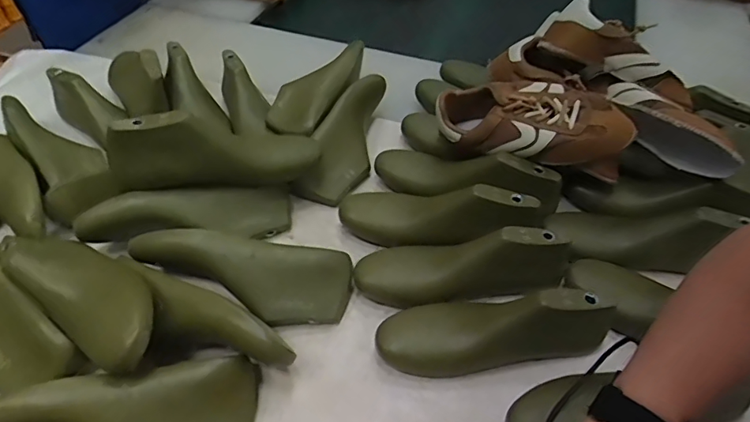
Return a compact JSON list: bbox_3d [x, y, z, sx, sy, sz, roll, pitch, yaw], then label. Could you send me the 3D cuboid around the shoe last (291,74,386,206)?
[{"bbox_3d":[-0.029,-0.121,0.758,0.080,0.089,0.259,20,51,16],"label":"shoe last"}]

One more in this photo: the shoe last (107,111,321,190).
[{"bbox_3d":[-0.200,-0.078,0.637,0.251,0.096,0.075,-1,45,-29],"label":"shoe last"}]

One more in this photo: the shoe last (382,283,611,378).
[{"bbox_3d":[0.133,0.124,0.545,0.260,0.087,0.081,-4,48,-5],"label":"shoe last"}]

